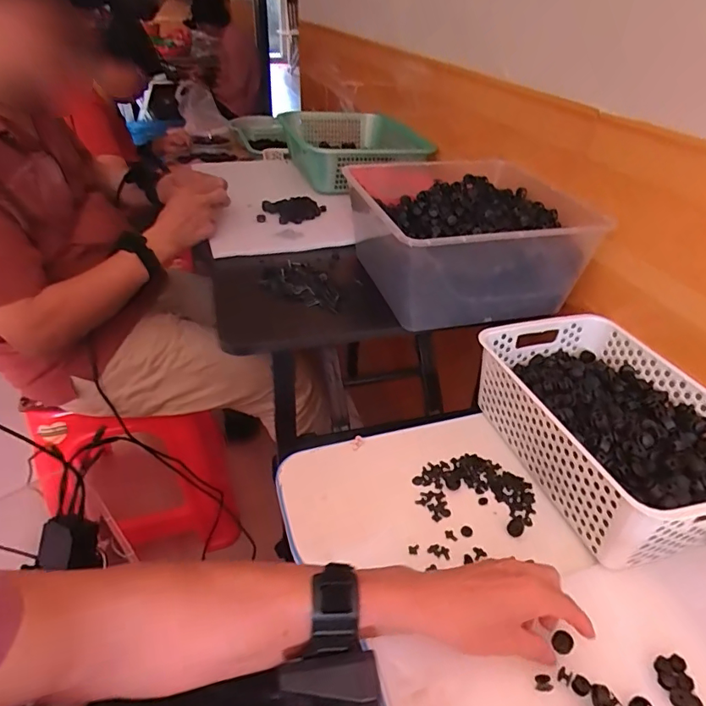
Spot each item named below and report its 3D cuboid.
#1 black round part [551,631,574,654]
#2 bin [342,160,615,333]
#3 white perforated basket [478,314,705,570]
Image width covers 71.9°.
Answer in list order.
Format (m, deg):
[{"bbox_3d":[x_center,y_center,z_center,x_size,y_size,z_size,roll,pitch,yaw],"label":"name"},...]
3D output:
[{"bbox_3d":[0.186,0.258,0.432,0.016,0.010,0.017,1,37,-1],"label":"black round part"},{"bbox_3d":[0.161,-0.192,0.757,0.301,0.137,0.362,-6,38,-10],"label":"bin"},{"bbox_3d":[0.301,0.086,0.580,0.201,0.113,0.300,-10,39,-15],"label":"white perforated basket"}]

